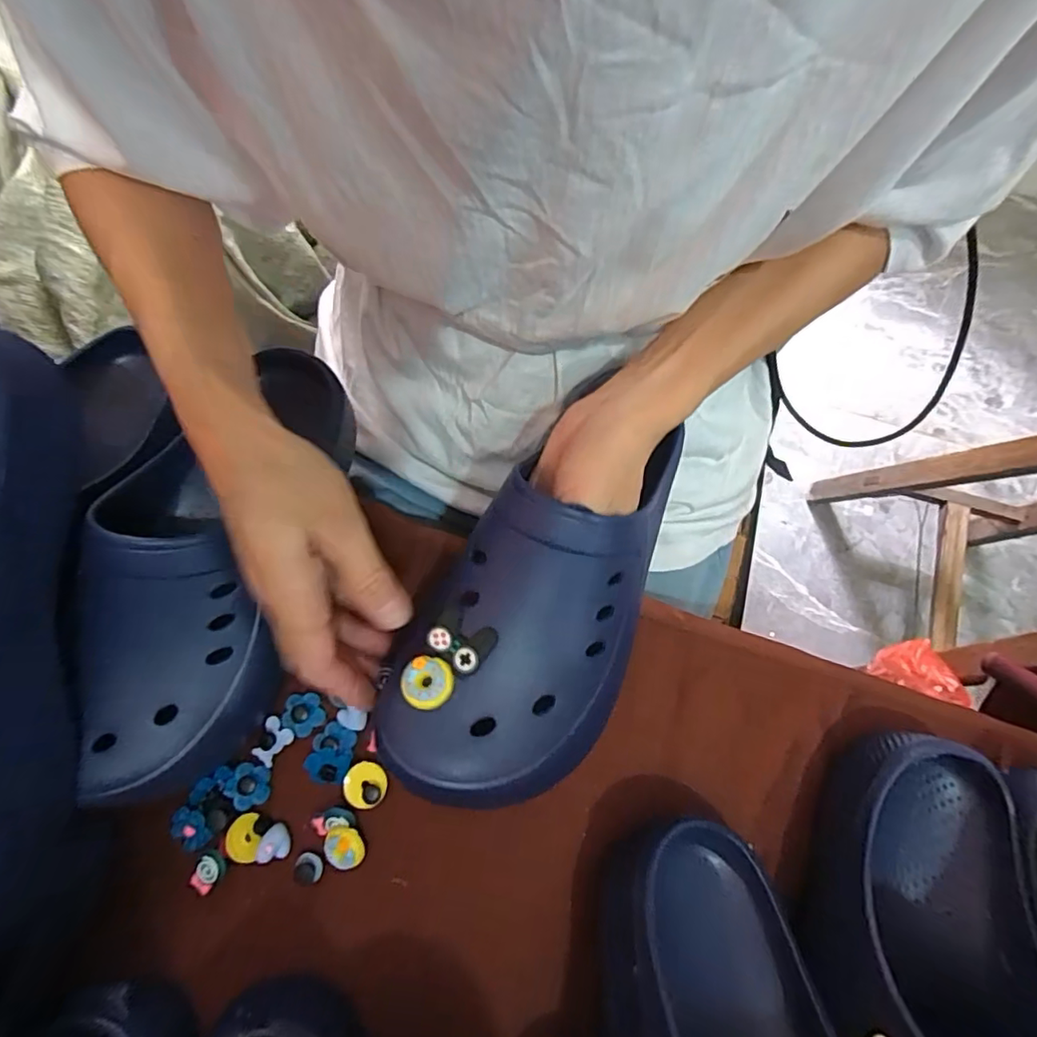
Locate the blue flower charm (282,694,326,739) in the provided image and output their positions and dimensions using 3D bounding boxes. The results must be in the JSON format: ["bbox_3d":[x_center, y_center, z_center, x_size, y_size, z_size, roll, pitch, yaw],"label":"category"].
[{"bbox_3d":[-0.129,0.117,0.338,0.023,0.005,0.023,4,75,0],"label":"blue flower charm"}]

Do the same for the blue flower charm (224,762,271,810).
[{"bbox_3d":[-0.157,0.156,0.329,0.023,0.007,0.023,0,75,-1],"label":"blue flower charm"}]

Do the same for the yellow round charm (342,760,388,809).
[{"bbox_3d":[-0.089,0.154,0.328,0.024,0.010,0.024,0,75,-1],"label":"yellow round charm"}]

